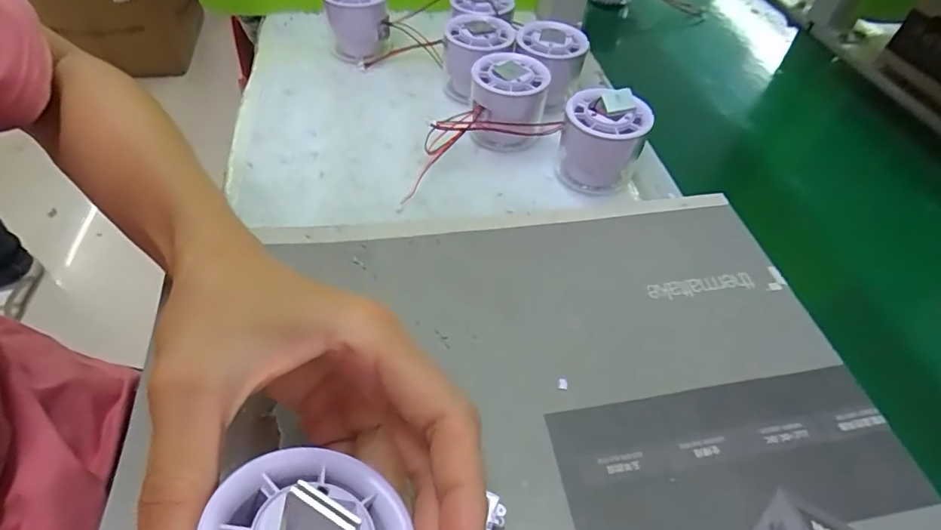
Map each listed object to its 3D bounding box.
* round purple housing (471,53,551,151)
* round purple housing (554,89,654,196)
[{"bbox_3d":[0.028,-0.123,0.380,0.054,0.057,0.054,1,50,-2],"label":"round purple housing"},{"bbox_3d":[0.093,-0.087,0.348,0.056,0.058,0.049,15,51,9],"label":"round purple housing"}]

